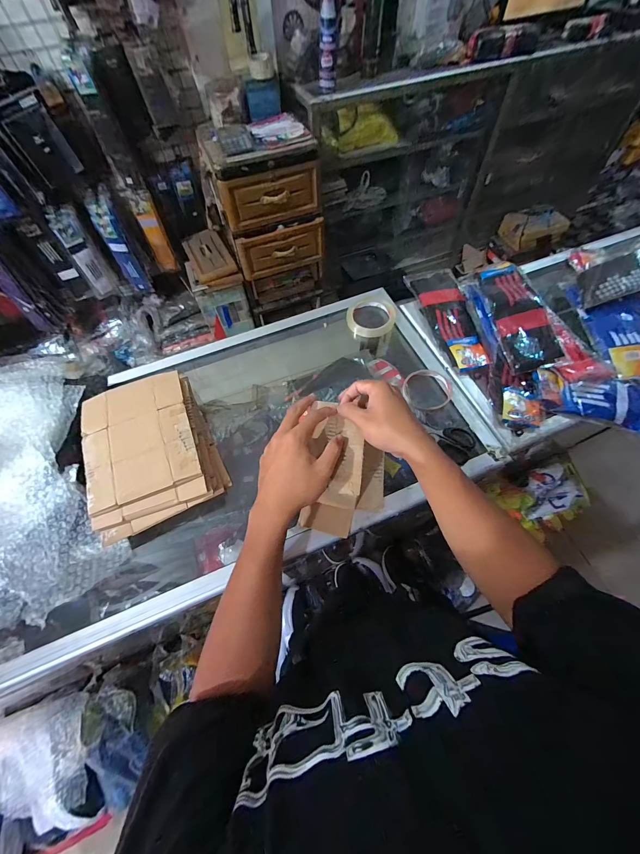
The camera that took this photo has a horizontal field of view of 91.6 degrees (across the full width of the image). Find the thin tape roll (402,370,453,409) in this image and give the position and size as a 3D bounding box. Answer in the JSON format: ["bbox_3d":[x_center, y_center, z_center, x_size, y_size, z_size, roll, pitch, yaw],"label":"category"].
[{"bbox_3d":[0.193,-0.066,0.563,0.086,0.022,0.074,3,81,7],"label":"thin tape roll"}]

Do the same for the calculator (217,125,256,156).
[{"bbox_3d":[-0.330,-1.120,1.215,0.127,0.022,0.194,-17,64,-7],"label":"calculator"}]

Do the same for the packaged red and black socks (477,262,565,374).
[{"bbox_3d":[0.379,-0.217,0.597,0.097,0.042,0.227,-9,63,-3],"label":"packaged red and black socks"}]

